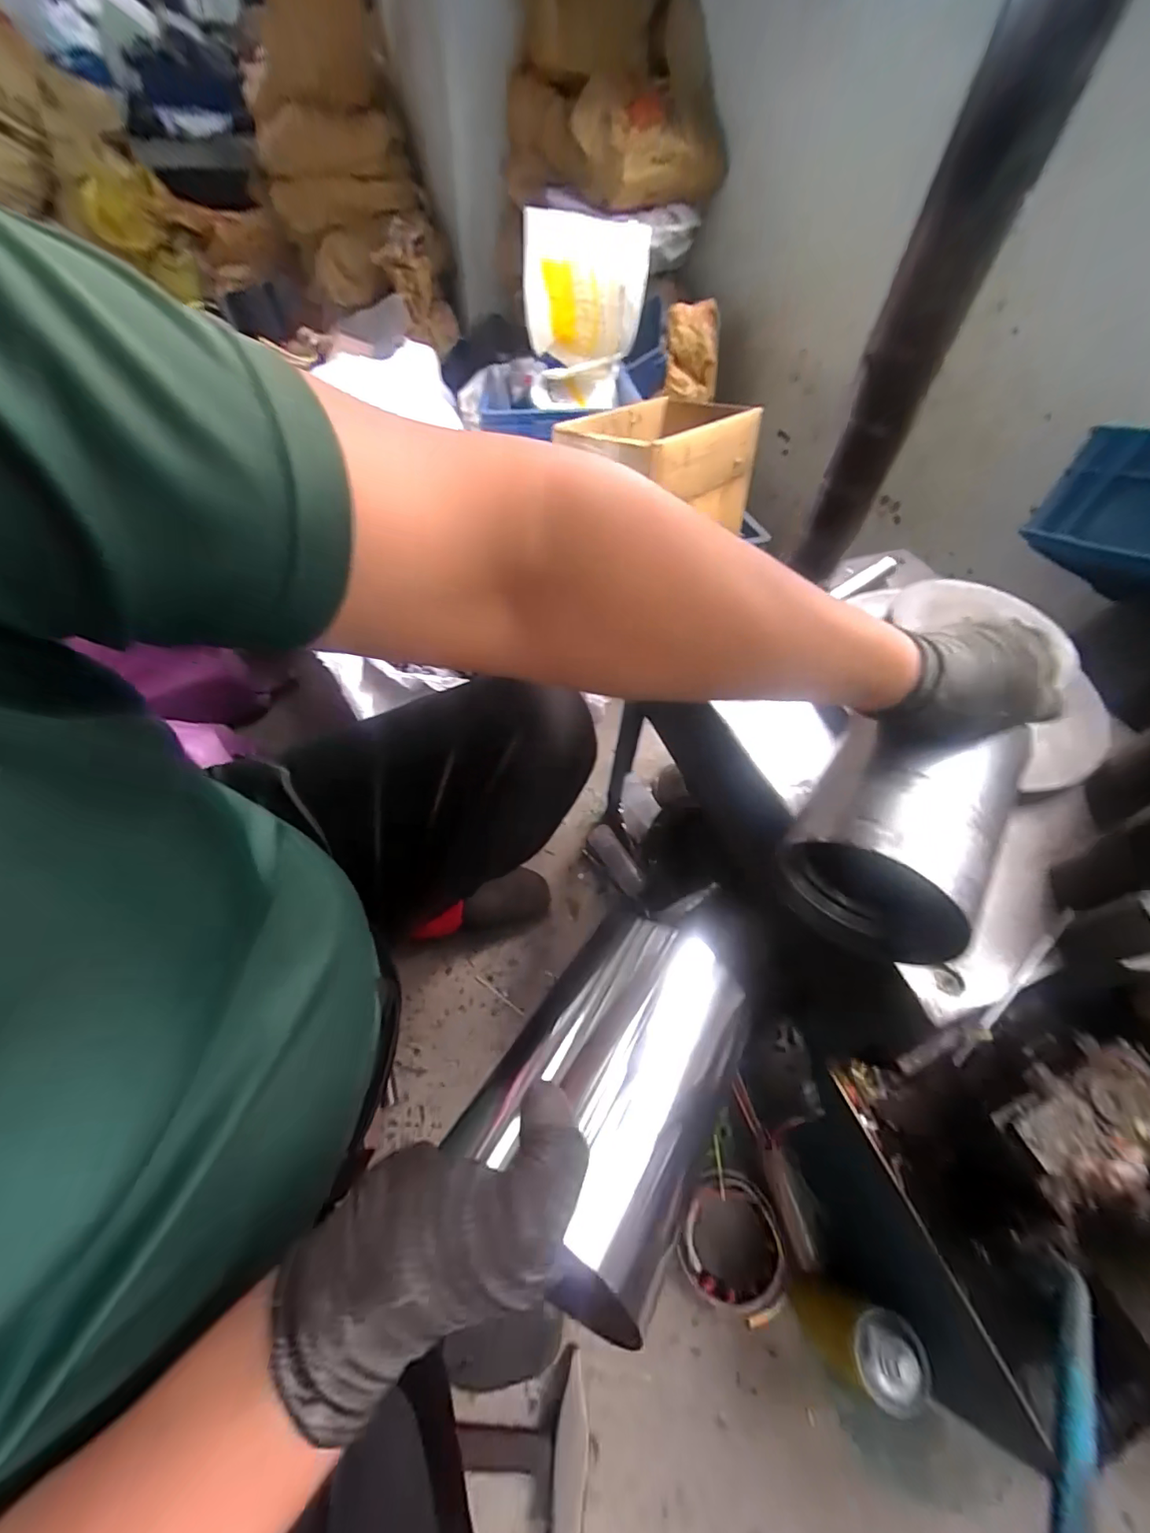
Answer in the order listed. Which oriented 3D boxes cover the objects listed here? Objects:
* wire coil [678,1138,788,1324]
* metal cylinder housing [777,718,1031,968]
[{"bbox_3d":[0.180,0.533,0.594,0.113,0.033,0.127,32,60,18],"label":"wire coil"},{"bbox_3d":[0.219,0.048,0.365,0.106,0.115,0.123,31,60,18],"label":"metal cylinder housing"}]

